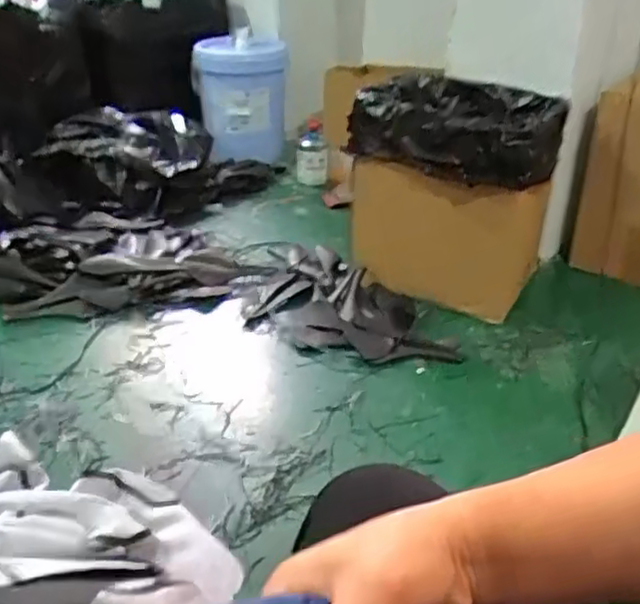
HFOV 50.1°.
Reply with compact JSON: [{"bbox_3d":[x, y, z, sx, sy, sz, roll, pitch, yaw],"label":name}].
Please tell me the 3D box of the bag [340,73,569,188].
[{"bbox_3d":[0.289,-0.391,1.496,0.437,0.116,0.420,4,30,6],"label":"bag"}]

